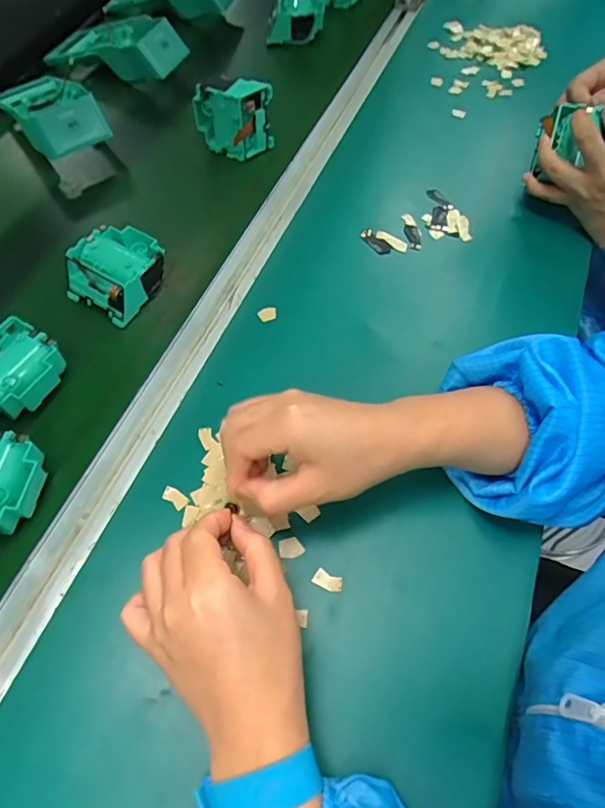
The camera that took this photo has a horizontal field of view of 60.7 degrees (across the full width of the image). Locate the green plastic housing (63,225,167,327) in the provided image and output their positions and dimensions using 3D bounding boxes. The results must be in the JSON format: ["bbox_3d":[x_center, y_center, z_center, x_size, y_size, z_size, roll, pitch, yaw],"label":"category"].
[{"bbox_3d":[-0.171,-0.122,0.483,0.075,0.045,0.076,29,63,15],"label":"green plastic housing"}]

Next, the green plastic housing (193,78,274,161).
[{"bbox_3d":[-0.077,-0.312,0.569,0.080,0.081,0.037,26,63,13],"label":"green plastic housing"}]

